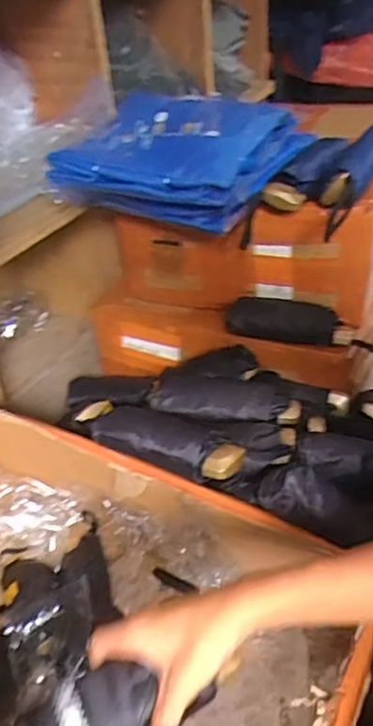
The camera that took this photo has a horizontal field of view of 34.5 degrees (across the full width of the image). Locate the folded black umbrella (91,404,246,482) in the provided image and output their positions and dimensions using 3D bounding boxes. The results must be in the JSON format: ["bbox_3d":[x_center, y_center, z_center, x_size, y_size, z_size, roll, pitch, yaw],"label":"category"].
[{"bbox_3d":[-0.019,0.086,0.657,0.171,0.047,0.060,17,41,28],"label":"folded black umbrella"}]

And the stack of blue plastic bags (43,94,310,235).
[{"bbox_3d":[-0.009,-0.269,0.802,0.282,0.098,0.217,11,39,22],"label":"stack of blue plastic bags"}]

